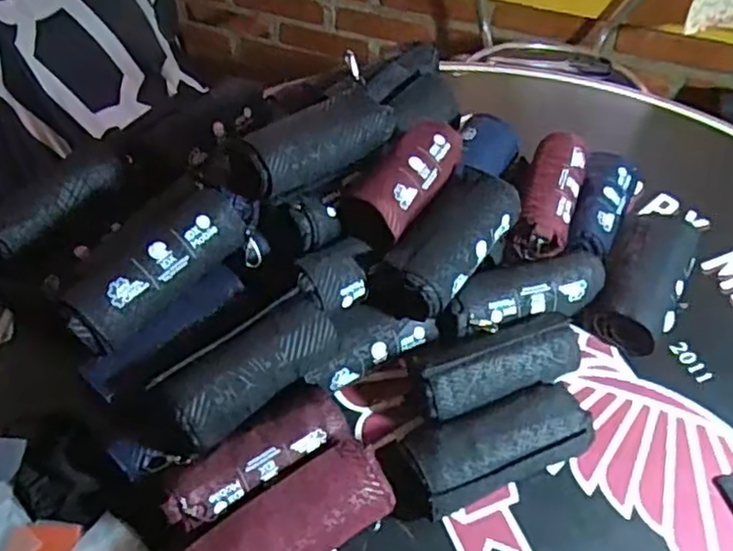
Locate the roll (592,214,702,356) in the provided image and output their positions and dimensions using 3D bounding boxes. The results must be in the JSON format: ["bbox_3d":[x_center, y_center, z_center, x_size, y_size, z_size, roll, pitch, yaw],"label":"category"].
[{"bbox_3d":[0.273,0.009,0.656,0.073,0.056,0.158,20,53,15],"label":"roll"}]

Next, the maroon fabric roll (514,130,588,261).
[{"bbox_3d":[0.186,-0.083,0.673,0.054,0.046,0.152,17,52,12],"label":"maroon fabric roll"}]

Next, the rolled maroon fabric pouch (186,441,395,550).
[{"bbox_3d":[-0.052,0.190,0.499,0.143,0.060,0.056,-27,56,-22],"label":"rolled maroon fabric pouch"}]

